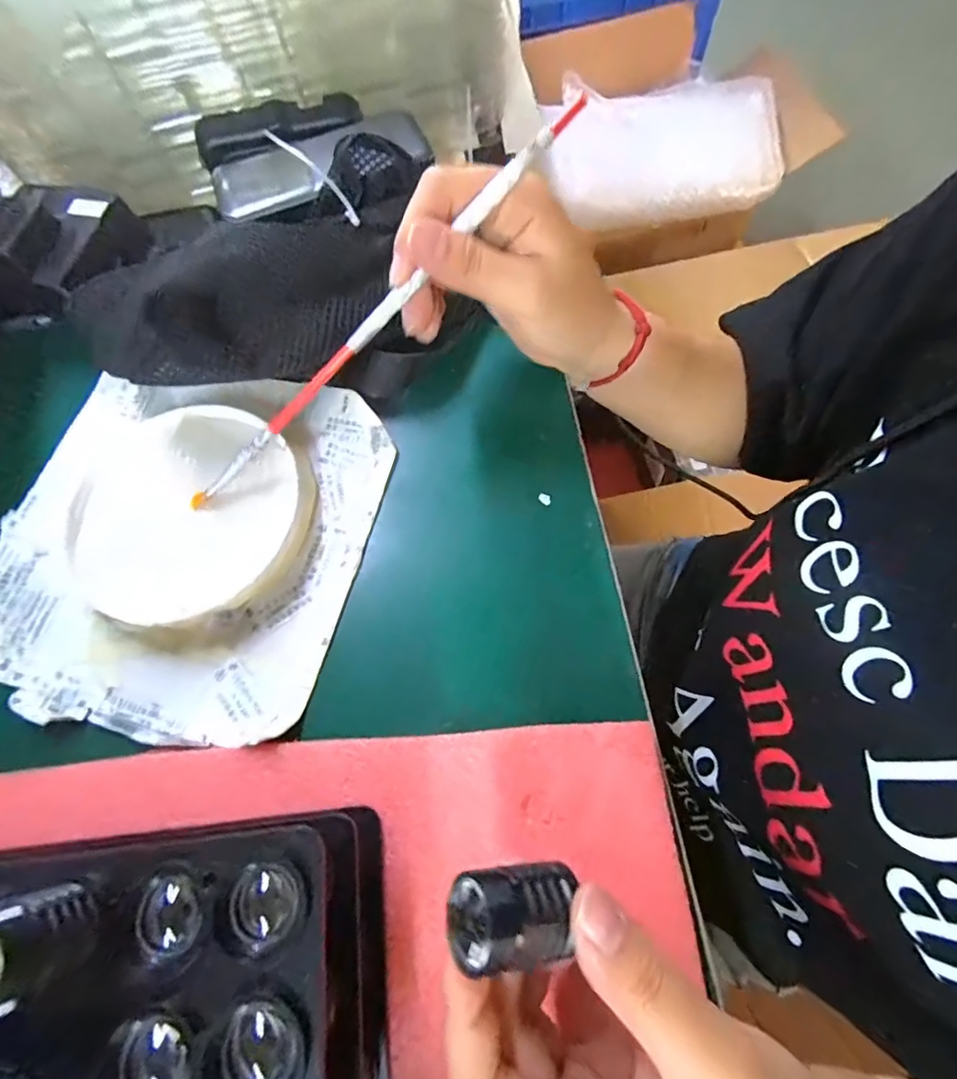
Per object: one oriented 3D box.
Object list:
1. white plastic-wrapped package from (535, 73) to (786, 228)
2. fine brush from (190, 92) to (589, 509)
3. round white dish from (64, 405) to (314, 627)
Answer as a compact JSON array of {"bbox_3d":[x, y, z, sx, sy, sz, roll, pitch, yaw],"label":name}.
[{"bbox_3d":[0.316,-0.721,0.969,0.427,0.105,0.286,-9,67,1],"label":"white plastic-wrapped package"},{"bbox_3d":[-0.054,-0.092,0.235,0.249,0.007,0.010,-39,70,18],"label":"fine brush"},{"bbox_3d":[-0.152,-0.016,0.270,0.122,0.016,0.114,20,71,12],"label":"round white dish"}]

